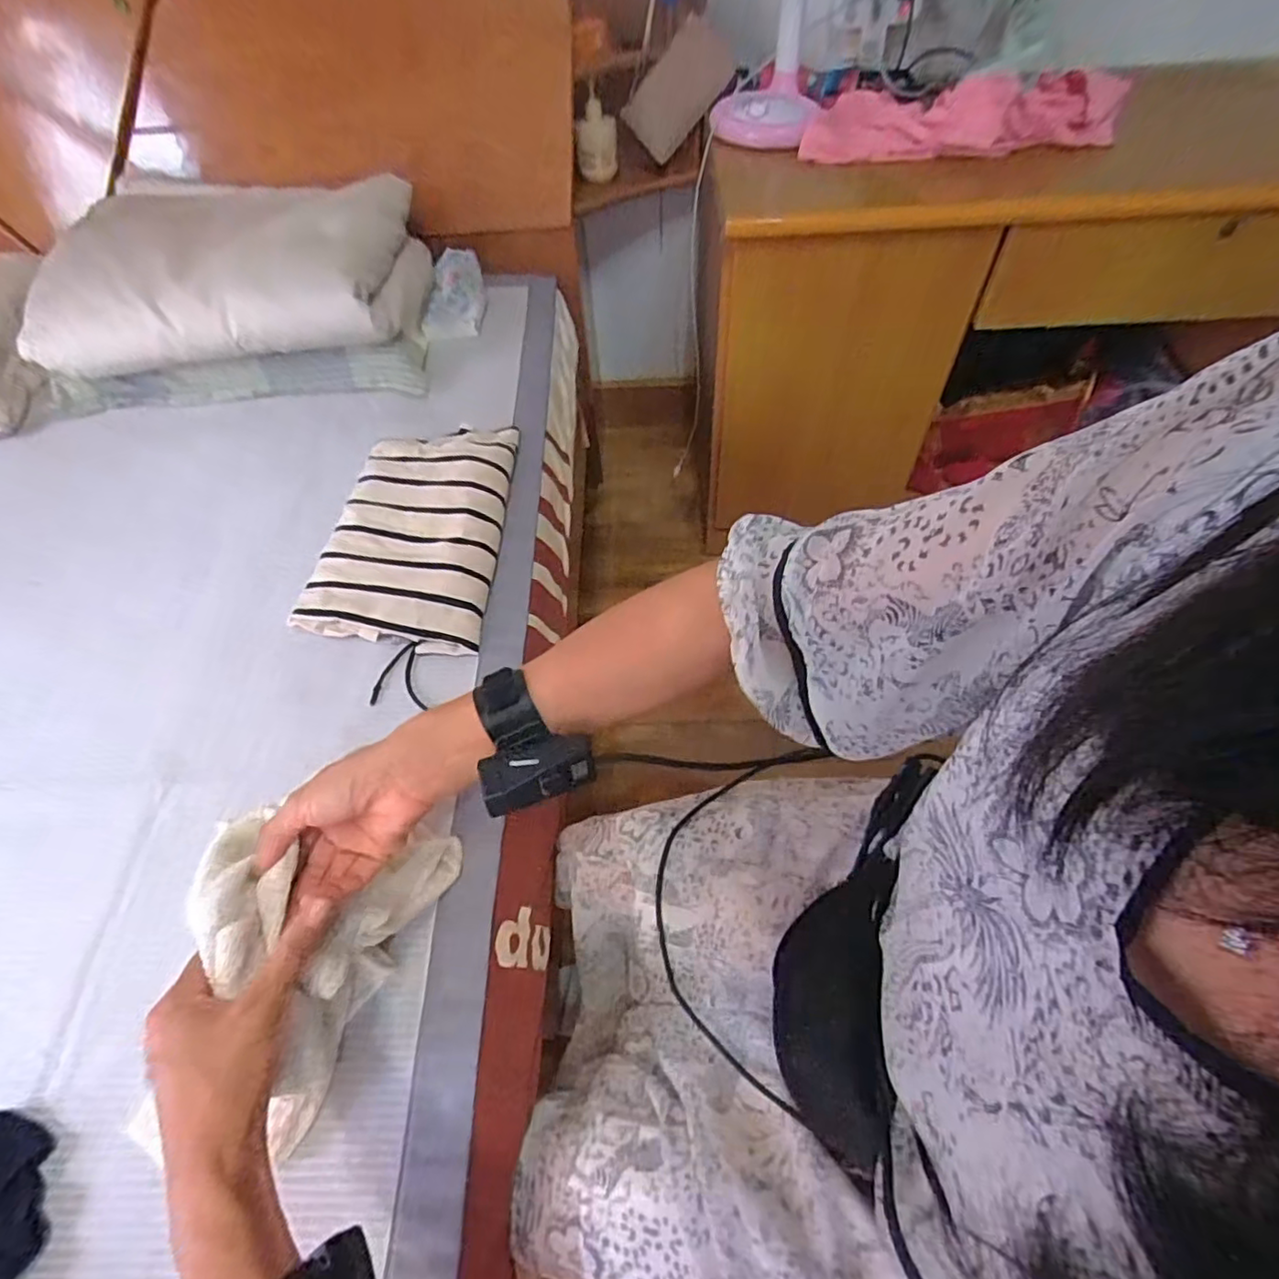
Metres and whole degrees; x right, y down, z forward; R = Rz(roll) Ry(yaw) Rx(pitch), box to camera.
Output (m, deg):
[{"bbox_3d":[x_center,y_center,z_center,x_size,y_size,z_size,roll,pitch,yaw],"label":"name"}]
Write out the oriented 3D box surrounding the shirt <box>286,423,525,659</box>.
[{"bbox_3d":[-0.269,-0.146,0.785,0.212,0.057,0.348,5,57,6],"label":"shirt"}]

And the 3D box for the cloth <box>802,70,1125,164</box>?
[{"bbox_3d":[0.481,-0.780,0.925,0.457,0.076,0.145,-8,56,-3],"label":"cloth"}]

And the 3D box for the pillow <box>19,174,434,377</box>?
[{"bbox_3d":[-0.617,-0.557,0.920,0.533,0.157,0.305,1,56,3],"label":"pillow"}]

